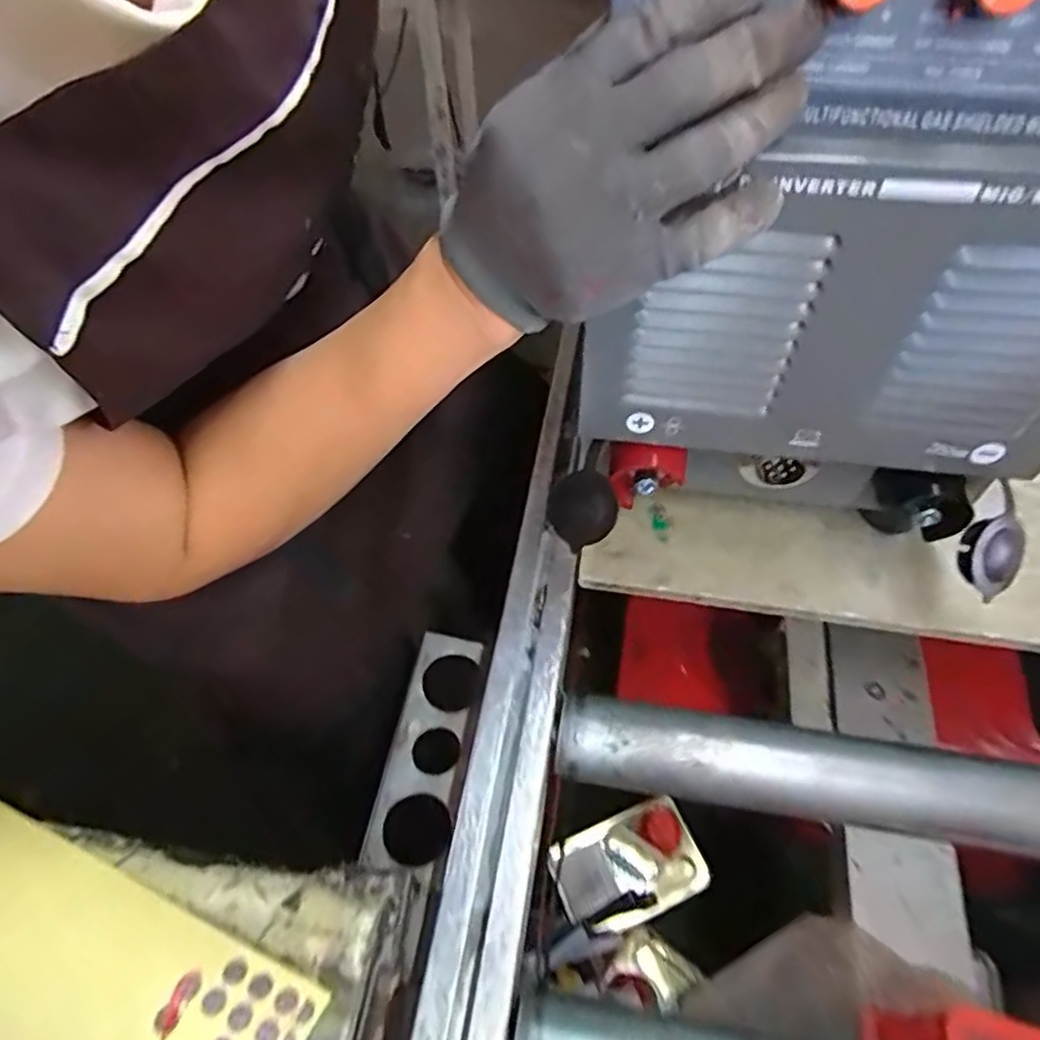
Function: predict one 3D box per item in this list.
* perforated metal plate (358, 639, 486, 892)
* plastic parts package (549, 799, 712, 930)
[{"bbox_3d":[-0.058,0.139,0.408,0.041,0.009,0.145,7,55,7],"label":"perforated metal plate"},{"bbox_3d":[0.122,0.388,0.745,0.163,0.040,0.104,-19,56,-11],"label":"plastic parts package"}]

